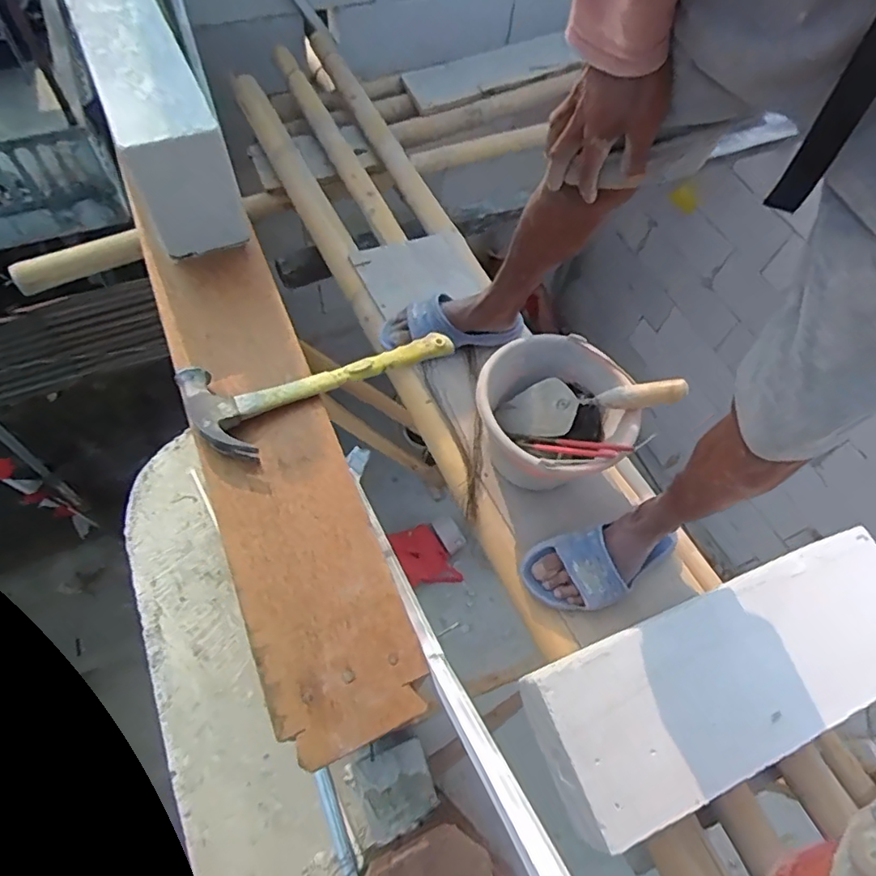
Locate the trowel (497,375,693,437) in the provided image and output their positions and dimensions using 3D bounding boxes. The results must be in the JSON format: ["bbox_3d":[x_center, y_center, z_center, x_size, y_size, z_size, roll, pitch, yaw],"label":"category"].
[{"bbox_3d":[0.224,-0.056,0.840,0.286,0.039,0.081,-9,57,28],"label":"trowel"}]

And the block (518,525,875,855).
[{"bbox_3d":[0.410,0.303,0.731,0.595,0.084,0.198,-18,64,-14],"label":"block"}]

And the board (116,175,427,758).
[{"bbox_3d":[-0.178,-0.013,0.560,0.140,0.026,0.612,-19,64,-14],"label":"board"}]

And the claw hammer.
[{"bbox_3d":[-0.121,-0.077,0.590,0.282,0.041,0.118,-28,67,-18],"label":"claw hammer"}]

